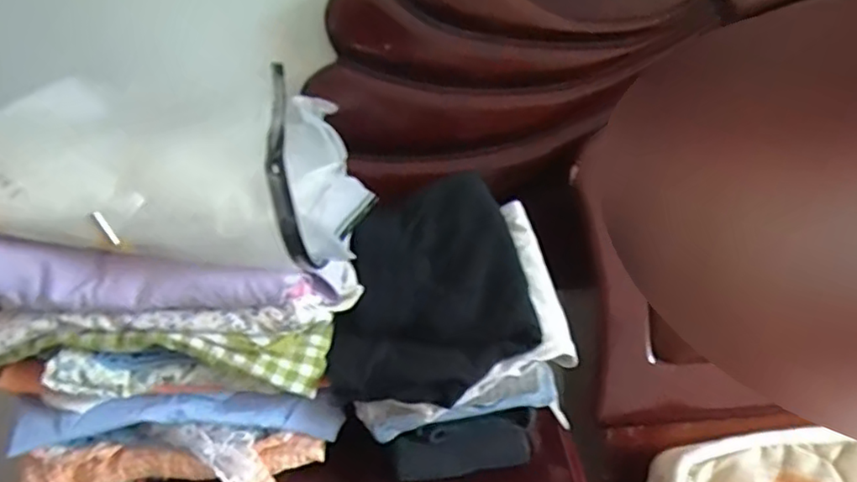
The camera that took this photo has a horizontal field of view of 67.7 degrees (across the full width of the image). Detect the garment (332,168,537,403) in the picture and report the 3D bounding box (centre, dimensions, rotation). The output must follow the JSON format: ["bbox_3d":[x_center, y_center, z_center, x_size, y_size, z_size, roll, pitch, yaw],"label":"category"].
[{"bbox_3d":[0.003,0.028,0.546,0.155,0.027,0.221,-3,51,3],"label":"garment"}]

